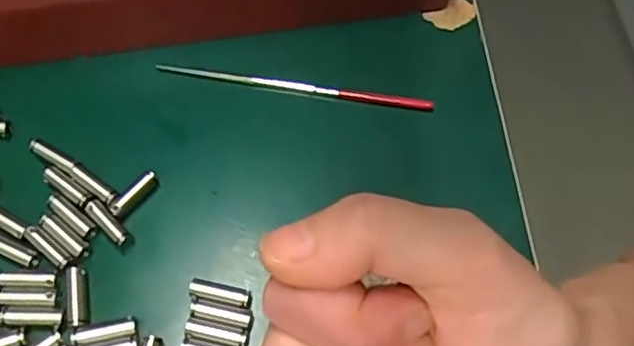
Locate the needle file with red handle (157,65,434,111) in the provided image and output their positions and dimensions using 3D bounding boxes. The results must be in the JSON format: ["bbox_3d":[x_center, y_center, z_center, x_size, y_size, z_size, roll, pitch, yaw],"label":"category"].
[{"bbox_3d":[-0.011,-0.043,0.302,0.134,0.004,0.004,8,60,2],"label":"needle file with red handle"}]

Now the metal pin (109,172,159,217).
[{"bbox_3d":[-0.081,0.009,0.270,0.007,0.008,0.024,35,64,16],"label":"metal pin"}]

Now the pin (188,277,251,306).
[{"bbox_3d":[-0.040,0.050,0.252,0.025,0.005,0.008,13,60,5],"label":"pin"}]

